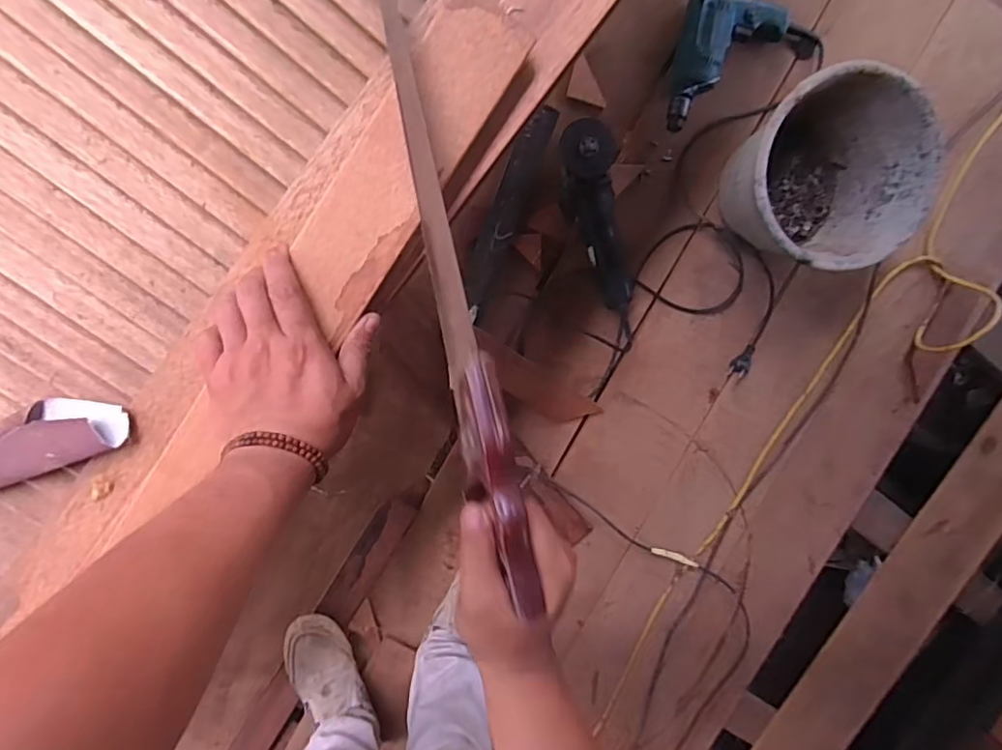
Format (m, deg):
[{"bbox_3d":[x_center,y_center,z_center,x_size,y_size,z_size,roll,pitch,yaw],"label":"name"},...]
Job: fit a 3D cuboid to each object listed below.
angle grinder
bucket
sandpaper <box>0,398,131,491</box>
[{"bbox_3d":[0.155,-0.252,0.902,0.091,0.076,0.293,-12,101,-5],"label":"angle grinder"},{"bbox_3d":[0.487,-0.303,0.874,0.268,0.206,0.266,-1,100,-7],"label":"bucket"},{"bbox_3d":[-0.370,0.058,0.416,0.175,0.023,0.050,-21,101,-4],"label":"sandpaper"}]

